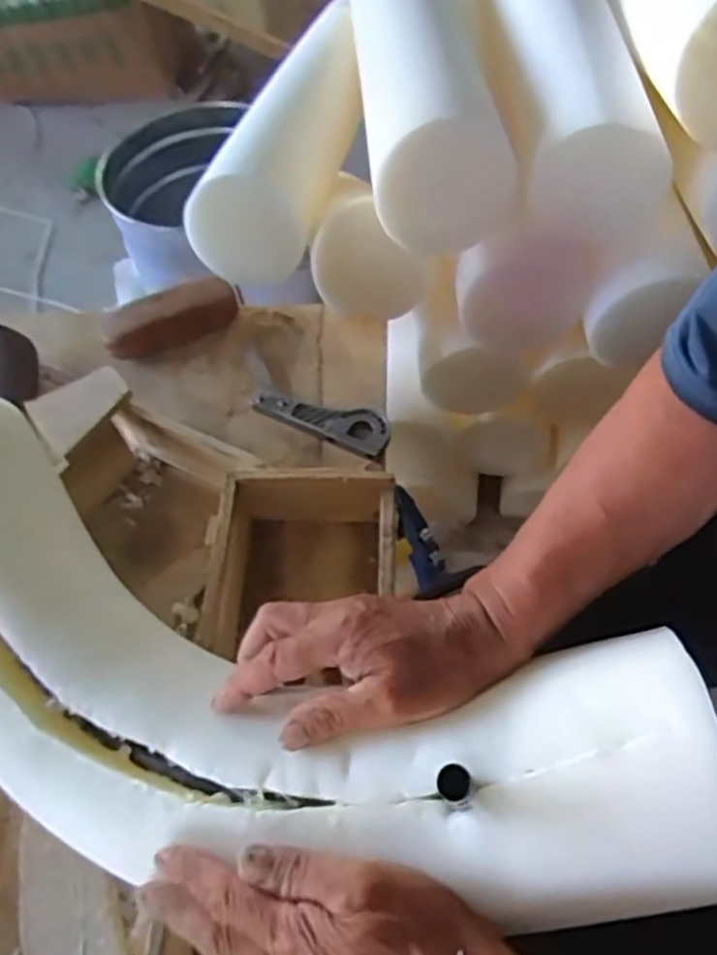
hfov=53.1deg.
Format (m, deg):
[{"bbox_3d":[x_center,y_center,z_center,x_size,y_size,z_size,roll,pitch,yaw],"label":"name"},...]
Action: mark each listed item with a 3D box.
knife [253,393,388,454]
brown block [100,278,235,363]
[{"bbox_3d":[-0.039,-0.067,0.758,0.153,0.012,0.048,21,61,18],"label":"knife"},{"bbox_3d":[-0.222,-0.188,0.843,0.155,0.043,0.066,-24,58,-11],"label":"brown block"}]

